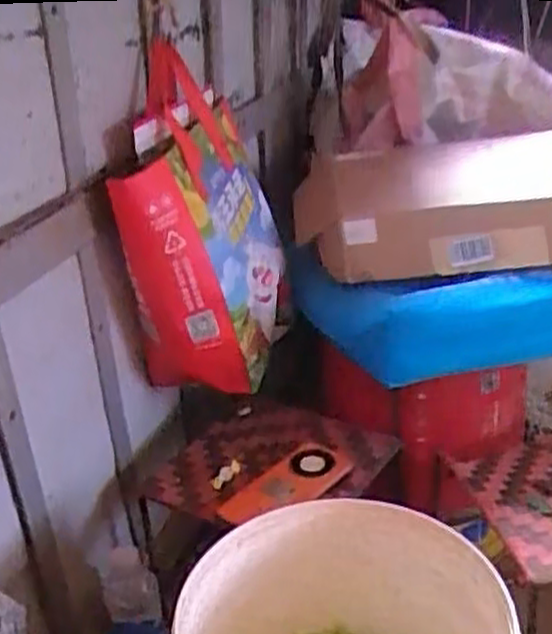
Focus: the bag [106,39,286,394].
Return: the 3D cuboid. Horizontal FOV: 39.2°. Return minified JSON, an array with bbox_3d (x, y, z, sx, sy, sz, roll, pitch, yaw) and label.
[{"bbox_3d":[-0.098,-0.111,0.905,0.135,0.379,0.237,1,38,33],"label":"bag"}]

